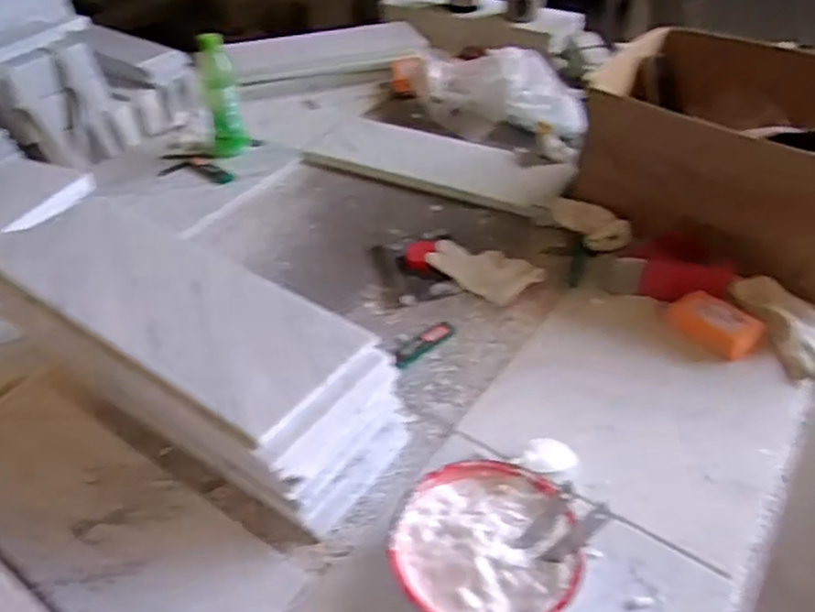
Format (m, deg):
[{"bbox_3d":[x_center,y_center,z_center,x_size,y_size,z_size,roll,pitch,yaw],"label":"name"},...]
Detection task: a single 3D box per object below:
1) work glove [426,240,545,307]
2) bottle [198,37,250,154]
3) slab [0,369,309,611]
[{"bbox_3d":[0.102,-0.055,0.980,0.157,0.026,0.067,32,53,33],"label":"work glove"},{"bbox_3d":[-0.333,-0.366,1.247,0.067,0.205,0.054,-12,43,-9],"label":"bottle"},{"bbox_3d":[-0.318,0.203,0.711,0.450,0.014,0.159,25,50,28],"label":"slab"}]

